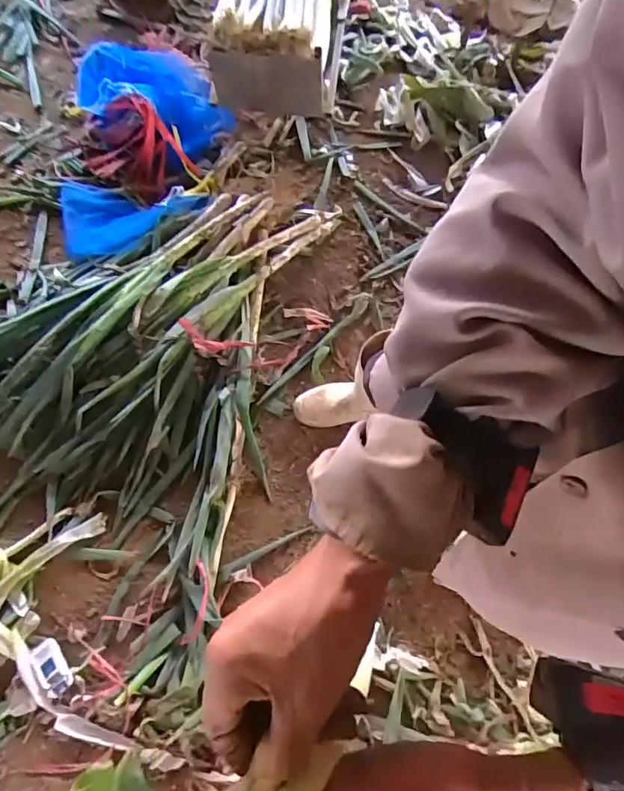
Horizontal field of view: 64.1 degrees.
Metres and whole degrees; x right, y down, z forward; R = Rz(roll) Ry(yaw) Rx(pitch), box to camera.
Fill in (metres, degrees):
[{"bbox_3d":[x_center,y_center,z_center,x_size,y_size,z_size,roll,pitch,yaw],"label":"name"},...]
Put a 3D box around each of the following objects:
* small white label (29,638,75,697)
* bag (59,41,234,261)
[{"bbox_3d":[-0.605,0.634,1.160,0.067,0.011,0.120,-38,78,-12],"label":"small white label"},{"bbox_3d":[-0.538,-0.755,1.518,0.486,0.196,0.724,-1,74,-2],"label":"bag"}]

